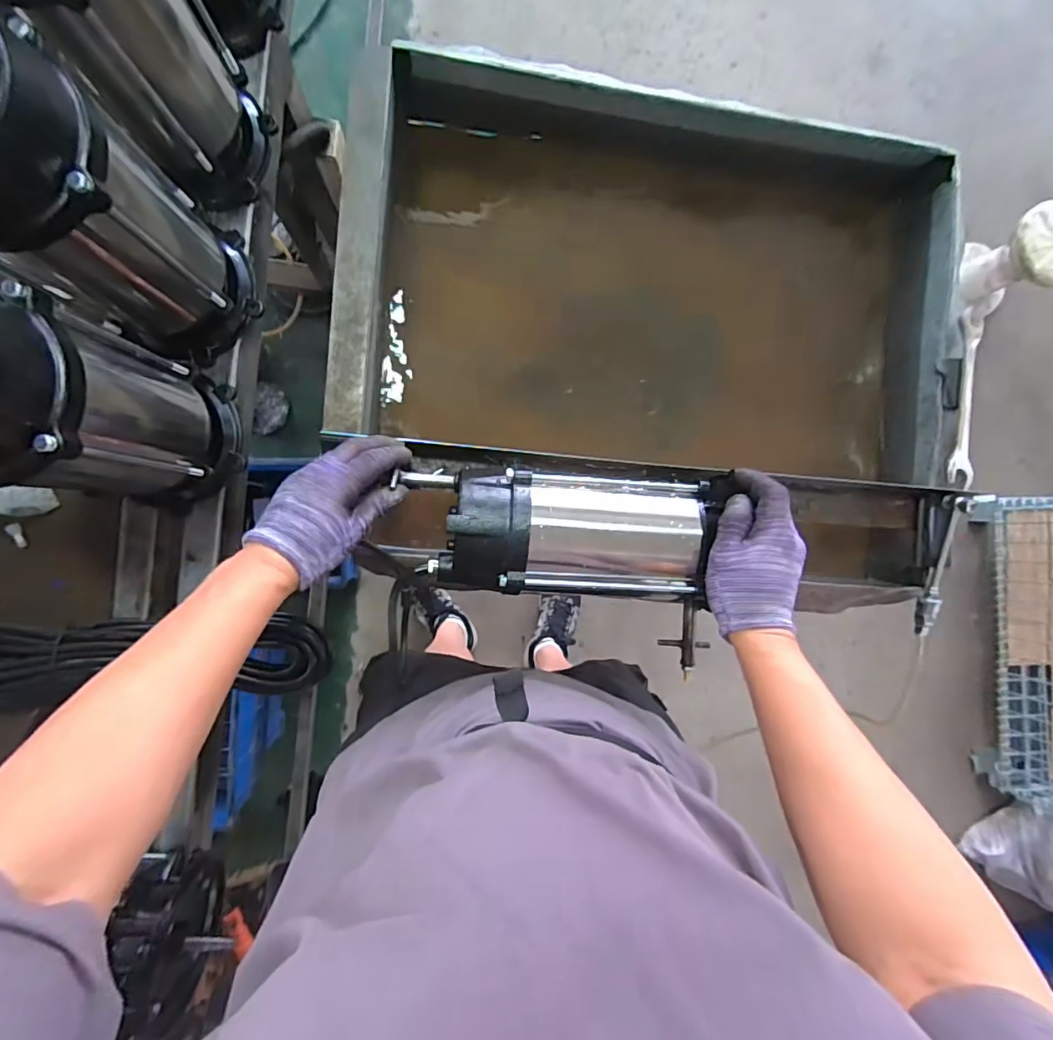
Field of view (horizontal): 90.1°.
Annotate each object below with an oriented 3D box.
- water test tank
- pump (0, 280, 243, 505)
[{"bbox_3d":[0.165,-0.232,0.722,0.737,0.236,0.552,8,90,-7],"label":"water test tank"},{"bbox_3d":[-0.344,-0.082,0.406,0.112,0.299,0.119,0,91,-7],"label":"pump"}]

